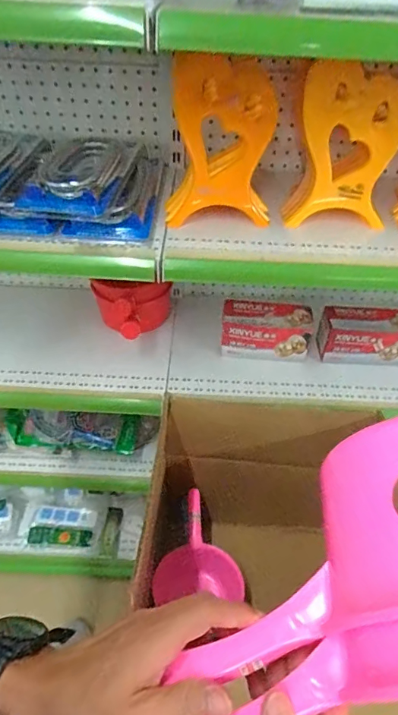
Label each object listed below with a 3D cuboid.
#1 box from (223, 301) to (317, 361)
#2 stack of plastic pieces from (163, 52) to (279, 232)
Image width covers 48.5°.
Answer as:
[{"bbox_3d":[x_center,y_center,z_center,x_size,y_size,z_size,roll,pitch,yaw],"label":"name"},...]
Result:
[{"bbox_3d":[0.147,-0.056,0.973,0.190,0.097,0.088,3,45,0],"label":"box"},{"bbox_3d":[0.033,-0.360,0.735,0.159,0.181,0.227,2,45,-1],"label":"stack of plastic pieces"}]

